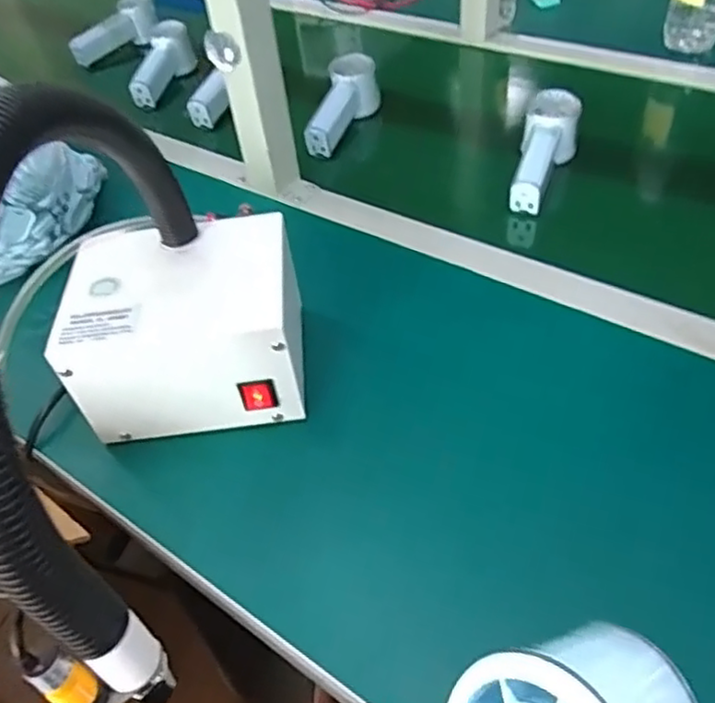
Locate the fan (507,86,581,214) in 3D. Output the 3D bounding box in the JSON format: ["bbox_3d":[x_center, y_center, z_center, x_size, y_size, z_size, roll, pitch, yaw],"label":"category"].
[{"bbox_3d":[0.184,-0.202,0.669,0.058,0.072,0.138,15,50,19],"label":"fan"}]

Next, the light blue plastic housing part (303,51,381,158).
[{"bbox_3d":[-0.015,-0.288,0.779,0.063,0.056,0.154,6,48,12],"label":"light blue plastic housing part"}]

